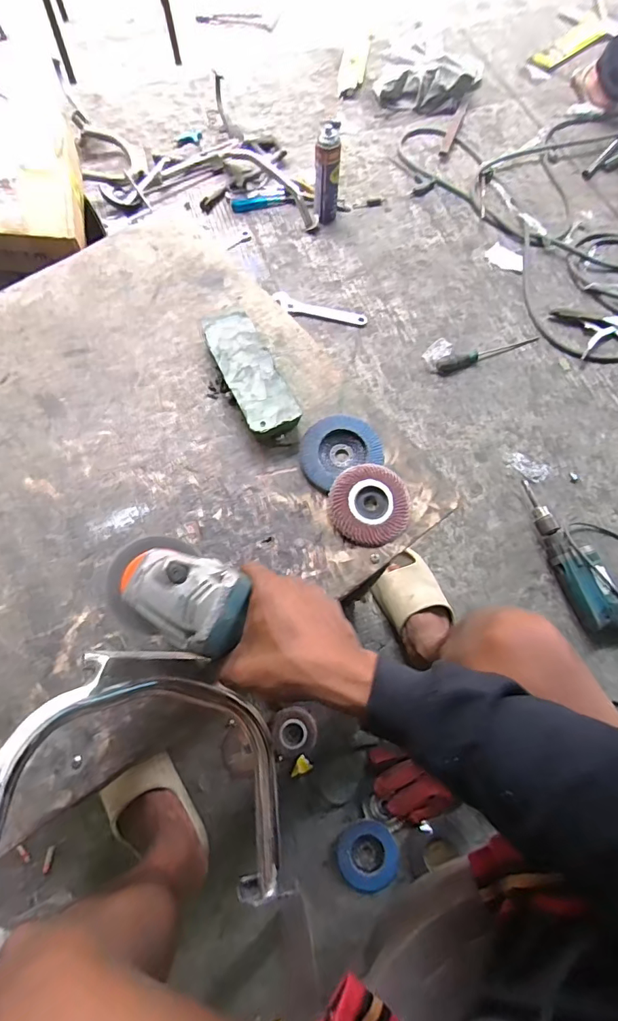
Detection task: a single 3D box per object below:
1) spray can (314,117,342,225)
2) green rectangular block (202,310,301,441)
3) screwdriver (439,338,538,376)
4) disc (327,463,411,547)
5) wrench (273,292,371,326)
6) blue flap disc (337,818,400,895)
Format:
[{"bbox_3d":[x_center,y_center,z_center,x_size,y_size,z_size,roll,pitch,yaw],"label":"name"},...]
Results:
[{"bbox_3d":[0.048,-0.871,1.180,0.066,0.212,0.067,0,71,-1],"label":"spray can"},{"bbox_3d":[-0.071,-0.162,0.533,0.068,0.037,0.174,-23,72,-8],"label":"green rectangular block"},{"bbox_3d":[0.437,-0.382,1.076,0.267,0.032,0.034,-20,72,-8],"label":"screwdriver"},{"bbox_3d":[0.066,-0.005,0.491,0.087,0.016,0.087,1,79,-4],"label":"disc"},{"bbox_3d":[0.027,-0.511,1.128,0.240,0.014,0.066,12,66,2],"label":"wrench"},{"bbox_3d":[0.098,0.566,0.734,0.094,0.009,0.094,0,71,-1],"label":"blue flap disc"}]

